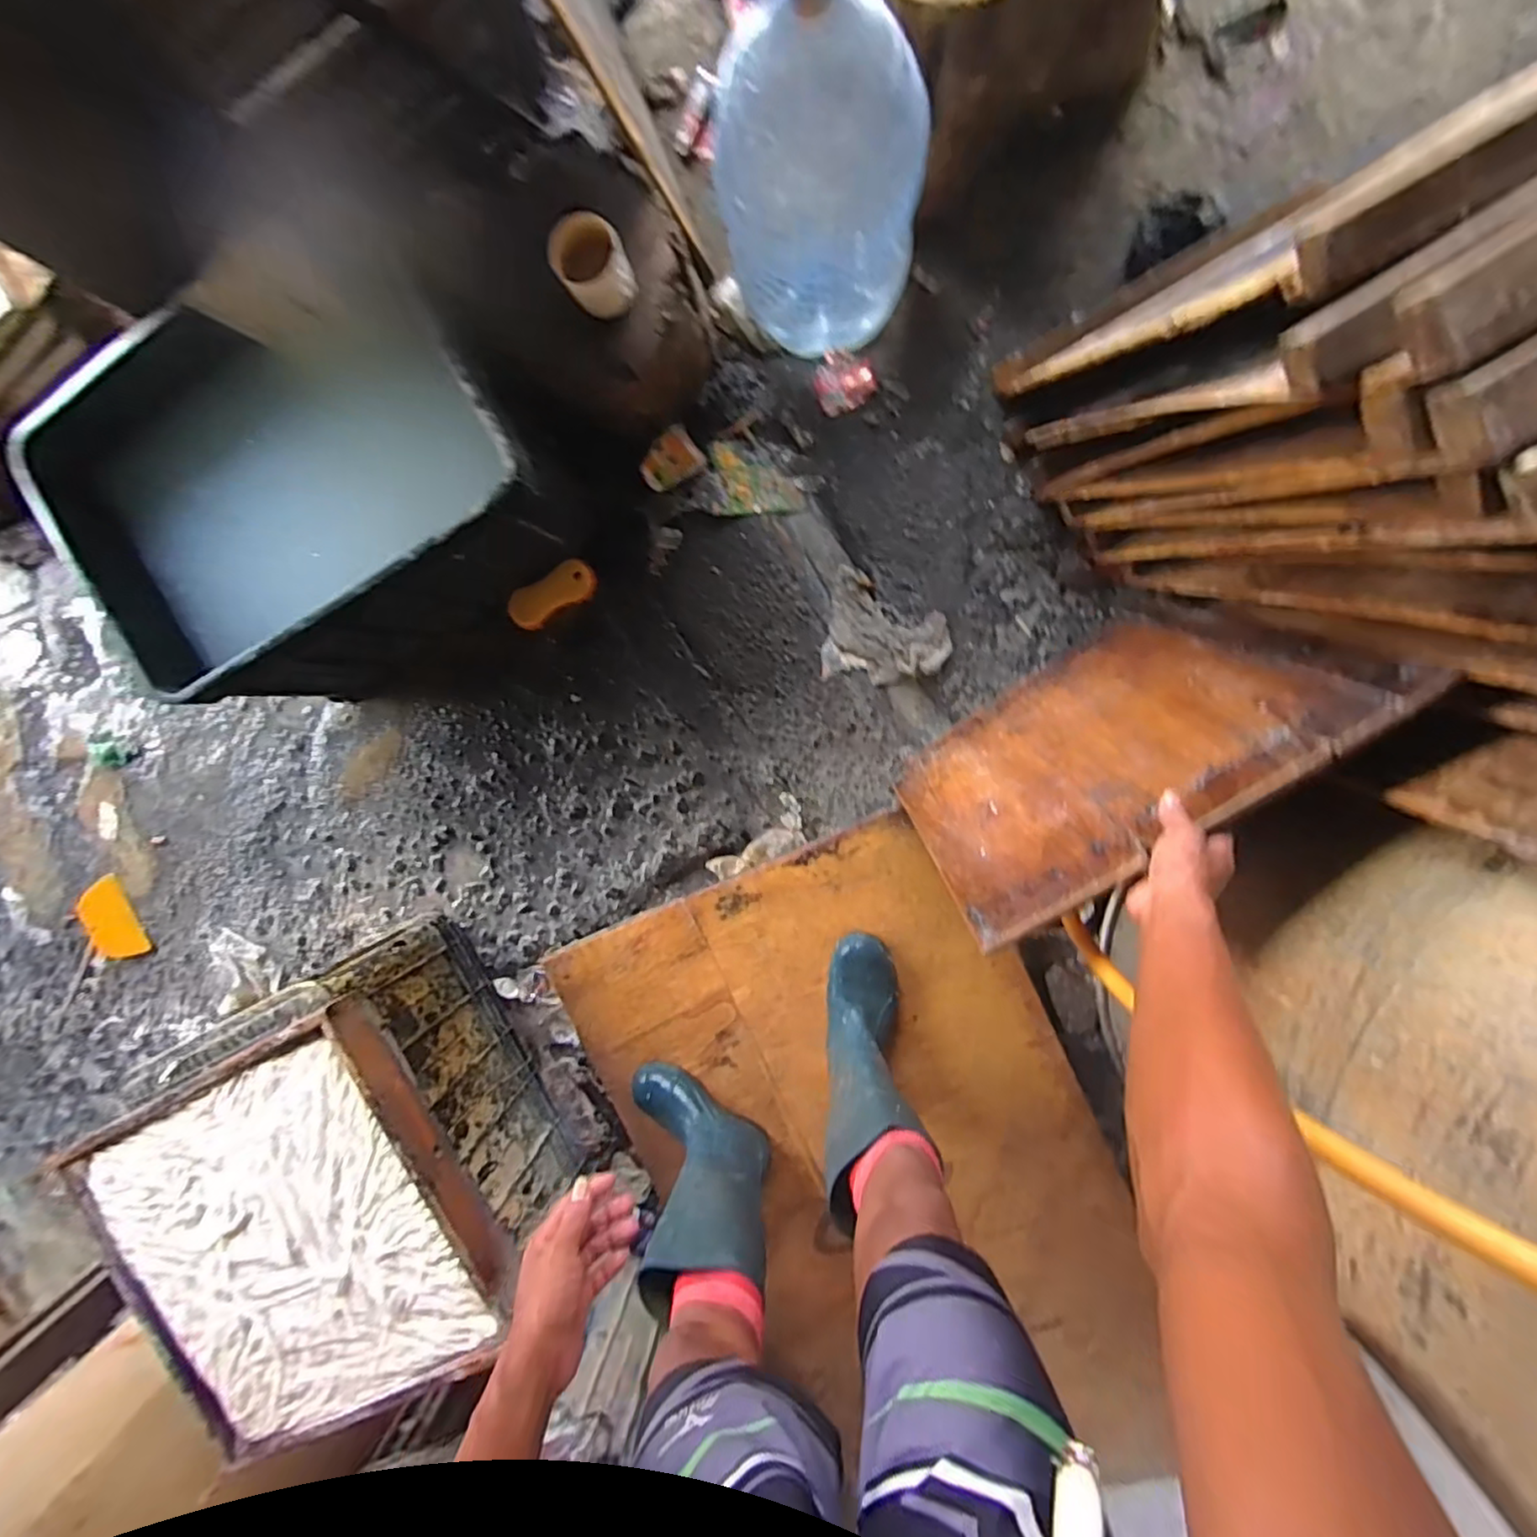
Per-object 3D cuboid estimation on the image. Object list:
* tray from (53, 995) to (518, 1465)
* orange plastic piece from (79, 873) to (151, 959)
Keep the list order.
[{"bbox_3d":[-0.630,0.629,0.891,0.493,0.071,0.498,-29,91,9],"label":"tray"},{"bbox_3d":[-1.272,0.297,1.271,0.112,0.019,0.162,-34,93,9],"label":"orange plastic piece"}]

